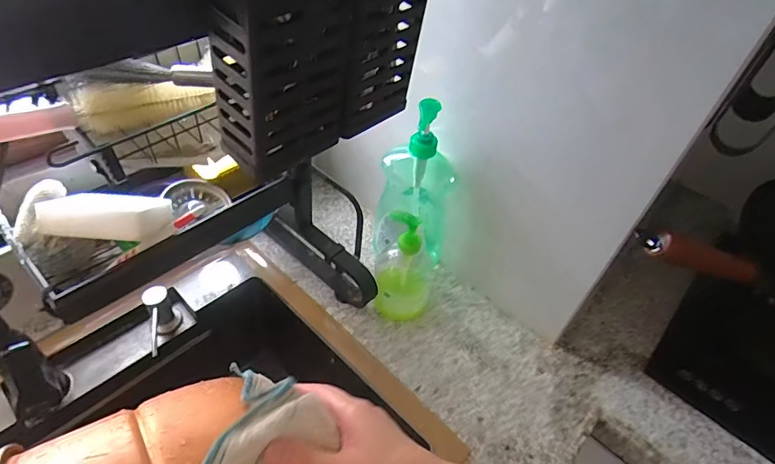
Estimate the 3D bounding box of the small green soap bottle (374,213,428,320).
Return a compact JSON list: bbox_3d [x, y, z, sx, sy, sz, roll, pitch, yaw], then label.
[{"bbox_3d":[0.024,0.047,0.616,0.082,0.157,0.073,9,45,2],"label":"small green soap bottle"}]

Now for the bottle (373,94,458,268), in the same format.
[{"bbox_3d":[0.042,-0.056,0.642,0.082,0.267,0.091,-31,56,-31],"label":"bottle"}]

